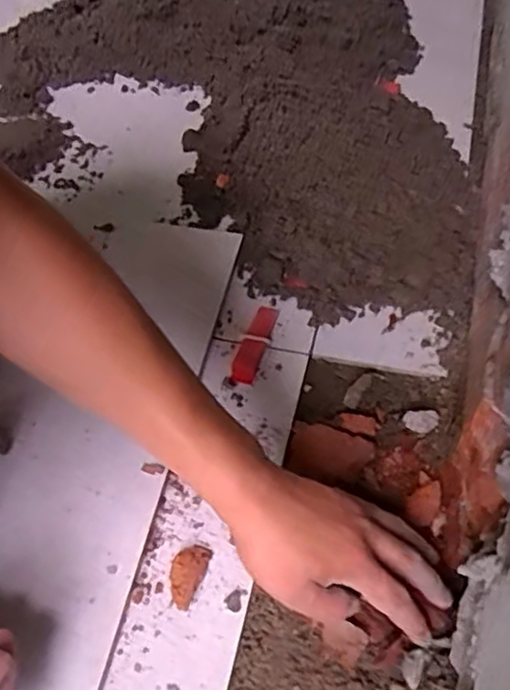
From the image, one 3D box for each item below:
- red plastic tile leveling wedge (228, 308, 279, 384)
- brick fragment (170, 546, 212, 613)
[{"bbox_3d":[0.000,-0.003,0.596,0.024,0.008,0.088,15,58,13],"label":"red plastic tile leveling wedge"},{"bbox_3d":[-0.051,0.171,0.473,0.023,0.015,0.046,22,60,17],"label":"brick fragment"}]

